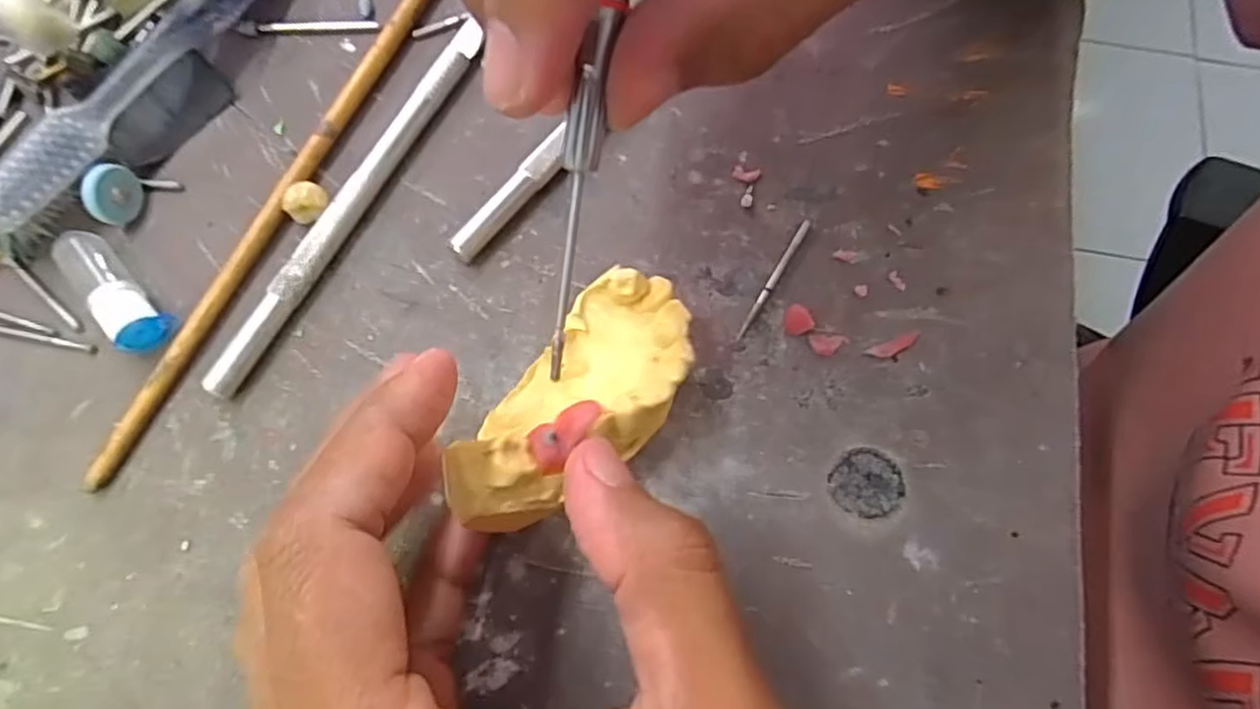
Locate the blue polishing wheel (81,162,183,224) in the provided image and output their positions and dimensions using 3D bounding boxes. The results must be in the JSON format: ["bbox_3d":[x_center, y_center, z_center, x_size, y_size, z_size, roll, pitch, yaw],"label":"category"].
[{"bbox_3d":[-0.134,-0.043,0.186,0.007,0.016,0.019,3,59,26],"label":"blue polishing wheel"}]

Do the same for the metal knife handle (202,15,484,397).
[{"bbox_3d":[-0.076,-0.040,0.189,0.007,0.008,0.115,27,75,7],"label":"metal knife handle"}]

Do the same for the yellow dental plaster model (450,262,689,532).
[{"bbox_3d":[-0.012,0.012,0.158,0.033,0.020,0.067,37,66,9],"label":"yellow dental plaster model"}]

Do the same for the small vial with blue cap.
[{"bbox_3d":[-0.133,-0.016,0.179,0.037,0.010,0.013,43,77,11],"label":"small vial with blue cap"}]

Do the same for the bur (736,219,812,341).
[{"bbox_3d":[0.040,-0.021,0.191,0.004,0.004,0.040,30,75,7],"label":"bur"}]

